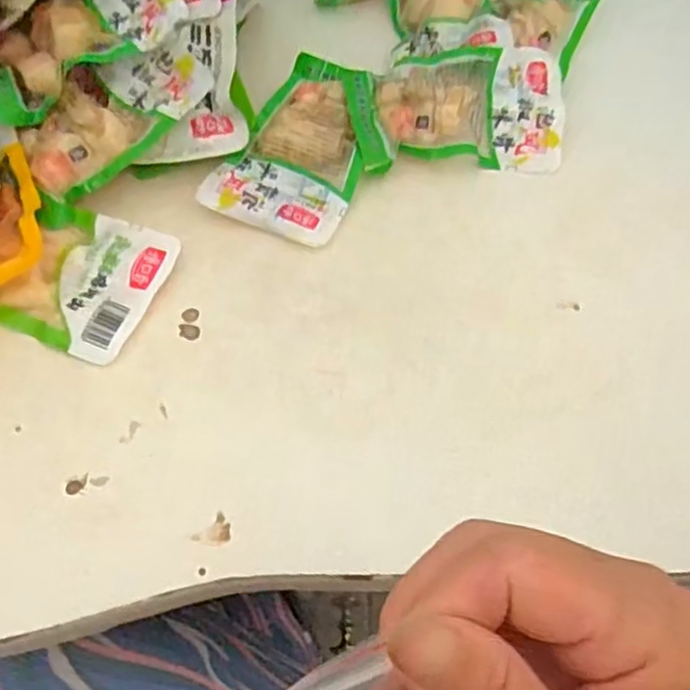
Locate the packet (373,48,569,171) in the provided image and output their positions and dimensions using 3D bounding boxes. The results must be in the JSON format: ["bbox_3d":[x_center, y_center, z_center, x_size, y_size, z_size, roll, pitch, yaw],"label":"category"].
[{"bbox_3d":[0.075,-0.144,0.425,0.110,0.029,0.074,2,61,2],"label":"packet"}]

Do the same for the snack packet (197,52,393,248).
[{"bbox_3d":[-0.020,-0.117,0.415,0.084,0.021,0.120,22,64,13],"label":"snack packet"}]

